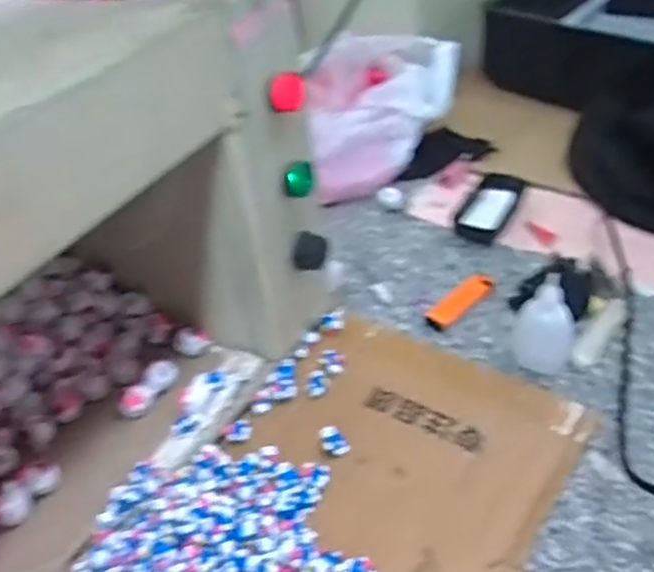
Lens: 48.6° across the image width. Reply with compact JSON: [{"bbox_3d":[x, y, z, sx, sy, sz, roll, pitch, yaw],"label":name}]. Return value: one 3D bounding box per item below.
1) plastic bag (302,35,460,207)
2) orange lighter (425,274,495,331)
[{"bbox_3d":[0.065,-0.213,0.854,0.164,0.116,0.233,4,40,7],"label":"plastic bag"},{"bbox_3d":[0.122,0.011,0.652,0.086,0.009,0.026,-33,47,-31],"label":"orange lighter"}]

